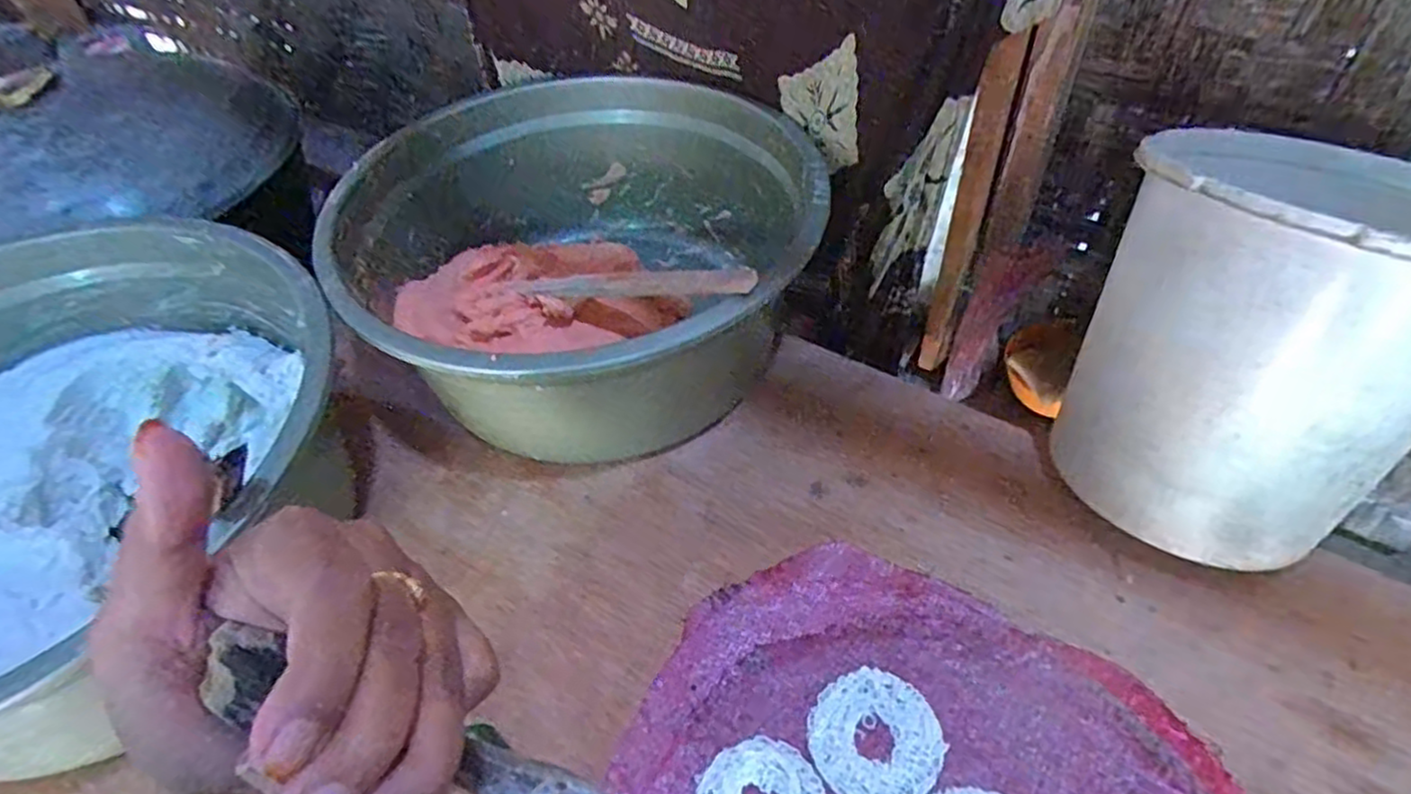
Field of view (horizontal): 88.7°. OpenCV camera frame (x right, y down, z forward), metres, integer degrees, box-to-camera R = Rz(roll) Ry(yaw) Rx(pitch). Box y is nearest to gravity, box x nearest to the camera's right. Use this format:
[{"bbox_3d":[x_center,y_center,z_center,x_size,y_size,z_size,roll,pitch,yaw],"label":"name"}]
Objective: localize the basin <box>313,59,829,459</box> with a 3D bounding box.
[{"bbox_3d":[-0.103,-0.129,0.686,0.424,0.186,0.375,33,58,30],"label":"basin"}]

